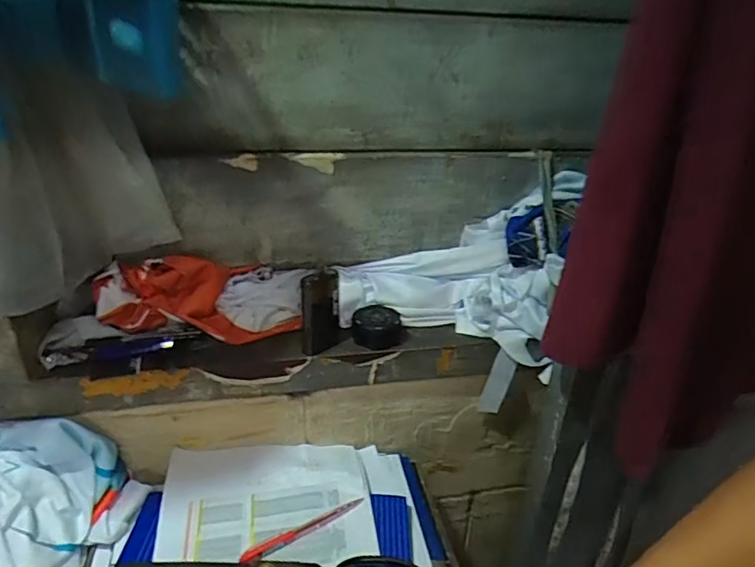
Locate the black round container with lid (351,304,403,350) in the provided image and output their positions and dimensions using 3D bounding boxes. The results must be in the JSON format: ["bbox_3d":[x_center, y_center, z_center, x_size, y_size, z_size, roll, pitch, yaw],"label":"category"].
[{"bbox_3d":[-0.001,0.053,0.609,0.057,0.037,0.057,2,25,-2],"label":"black round container with lid"}]

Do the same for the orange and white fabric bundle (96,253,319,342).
[{"bbox_3d":[-0.192,0.013,0.588,0.228,0.085,0.058,-3,26,-11],"label":"orange and white fabric bundle"}]

